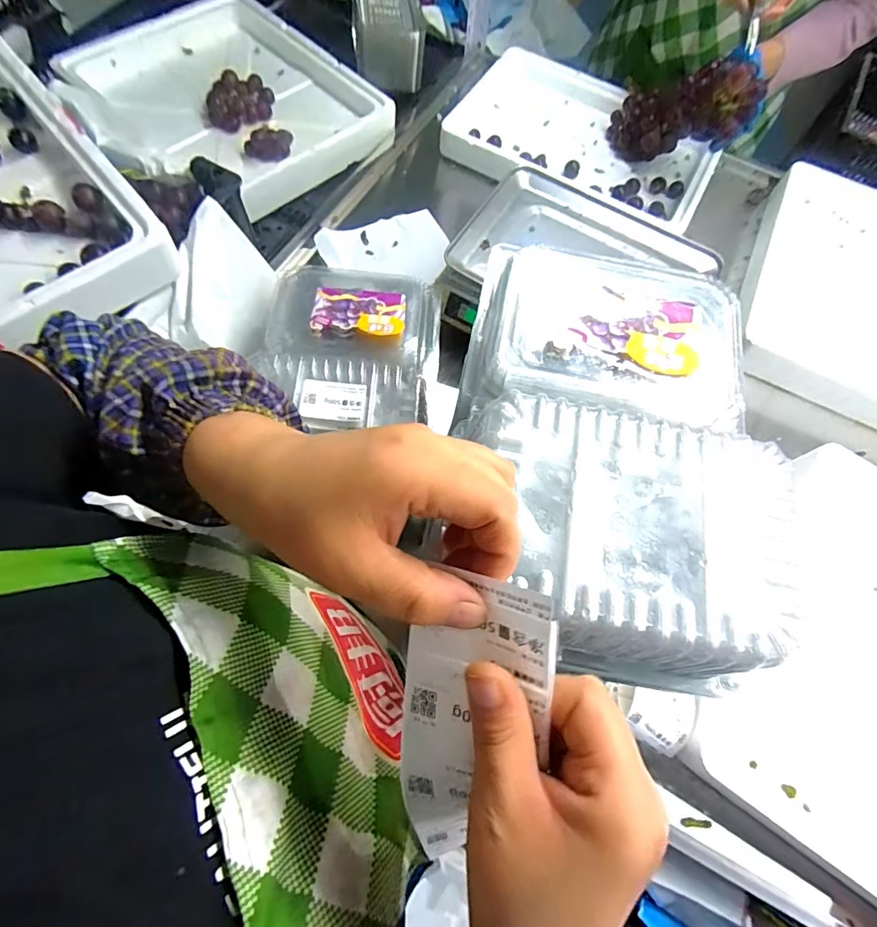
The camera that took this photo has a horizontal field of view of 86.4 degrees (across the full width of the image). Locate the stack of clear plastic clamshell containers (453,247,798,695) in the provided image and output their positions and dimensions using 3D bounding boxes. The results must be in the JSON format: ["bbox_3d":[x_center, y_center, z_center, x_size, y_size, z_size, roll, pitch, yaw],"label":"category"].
[{"bbox_3d":[0.107,-0.032,0.306,0.200,0.081,0.305,11,71,2],"label":"stack of clear plastic clamshell containers"}]

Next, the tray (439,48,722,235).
[{"bbox_3d":[0.261,-0.584,0.841,0.449,0.057,0.290,25,72,7],"label":"tray"}]

